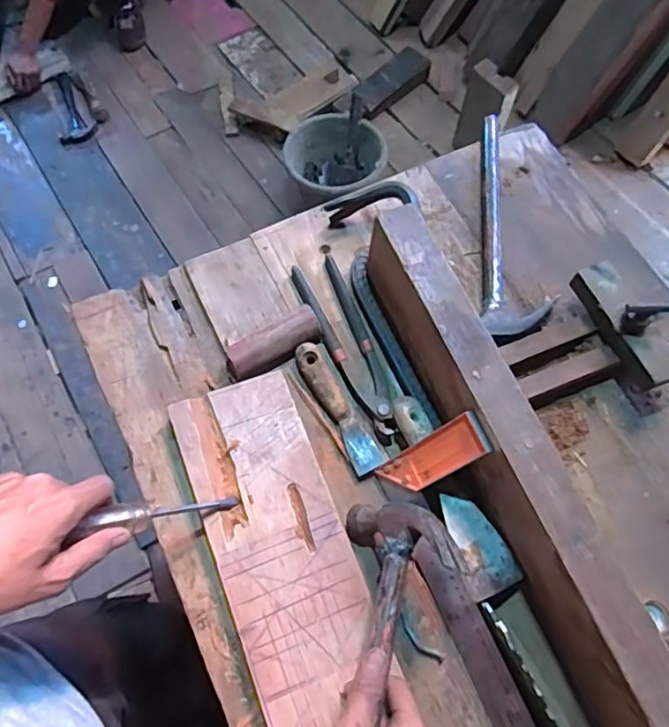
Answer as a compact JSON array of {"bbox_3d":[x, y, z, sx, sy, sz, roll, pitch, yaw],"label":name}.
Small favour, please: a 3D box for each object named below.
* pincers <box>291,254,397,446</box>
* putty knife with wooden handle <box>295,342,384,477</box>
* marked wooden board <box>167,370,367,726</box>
[{"bbox_3d":[0.015,-0.021,0.625,0.052,0.030,0.221,-19,65,-11],"label":"pincers"},{"bbox_3d":[0.002,0.044,0.600,0.030,0.022,0.145,-26,67,-14],"label":"putty knife with wooden handle"},{"bbox_3d":[-0.022,0.232,0.510,0.117,0.017,0.472,-19,65,-12],"label":"marked wooden board"}]

